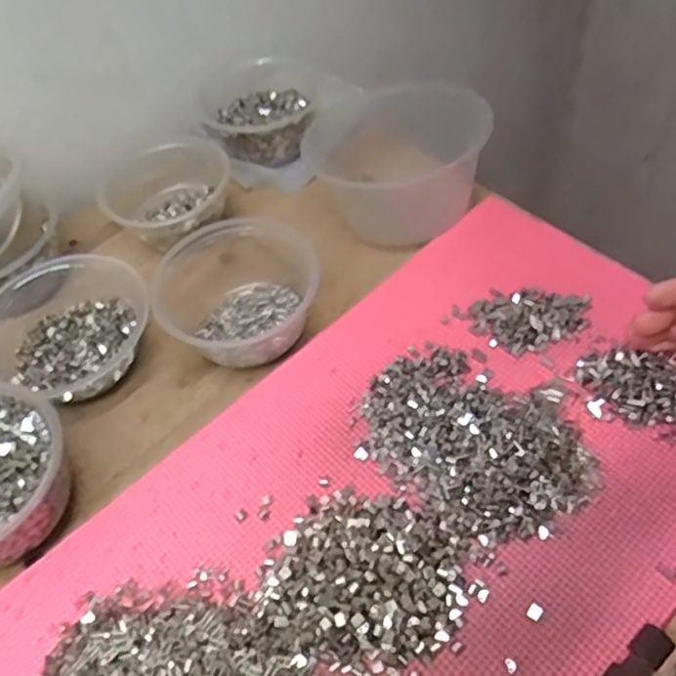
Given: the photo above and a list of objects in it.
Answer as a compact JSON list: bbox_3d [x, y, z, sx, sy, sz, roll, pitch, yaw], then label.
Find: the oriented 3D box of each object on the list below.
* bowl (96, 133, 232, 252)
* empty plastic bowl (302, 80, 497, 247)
[{"bbox_3d":[-0.147,-0.119,0.568,0.109,0.051,0.102,-8,52,1],"label":"bowl"},{"bbox_3d":[0.049,-0.144,0.554,0.142,0.093,0.137,-4,52,5],"label":"empty plastic bowl"}]

